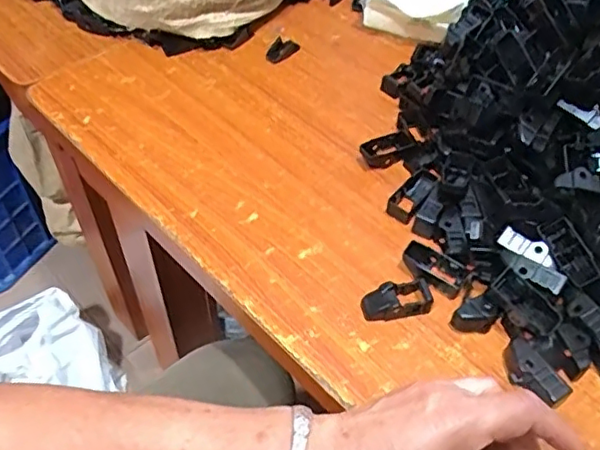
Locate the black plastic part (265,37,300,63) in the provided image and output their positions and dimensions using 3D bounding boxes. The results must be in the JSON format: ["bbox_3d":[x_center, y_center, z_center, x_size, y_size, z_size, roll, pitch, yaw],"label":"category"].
[{"bbox_3d":[-0.019,-0.190,0.642,0.043,0.012,0.022,-34,59,-28],"label":"black plastic part"}]

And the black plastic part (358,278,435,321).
[{"bbox_3d":[0.071,0.055,0.439,0.050,0.018,0.024,-7,50,-9],"label":"black plastic part"}]

